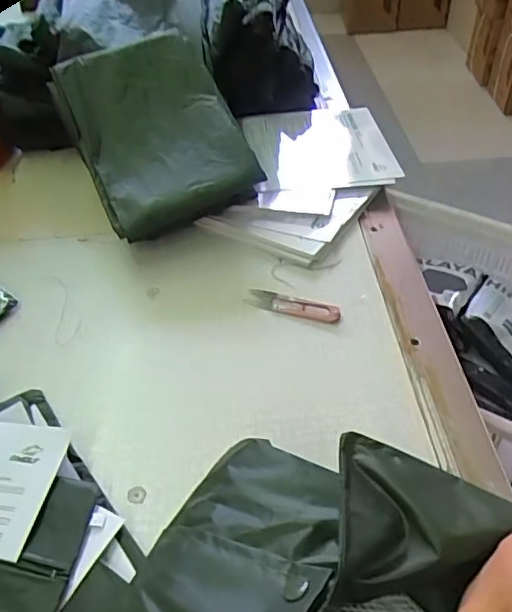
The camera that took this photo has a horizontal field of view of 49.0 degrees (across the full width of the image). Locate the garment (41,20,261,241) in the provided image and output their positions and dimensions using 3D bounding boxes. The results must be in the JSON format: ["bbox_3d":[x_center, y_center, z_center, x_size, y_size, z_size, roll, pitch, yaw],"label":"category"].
[{"bbox_3d":[-0.115,-0.210,0.676,0.196,0.060,0.268,-26,66,-6],"label":"garment"}]

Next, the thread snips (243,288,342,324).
[{"bbox_3d":[0.037,-0.001,0.576,0.097,0.007,0.023,16,48,18],"label":"thread snips"}]

